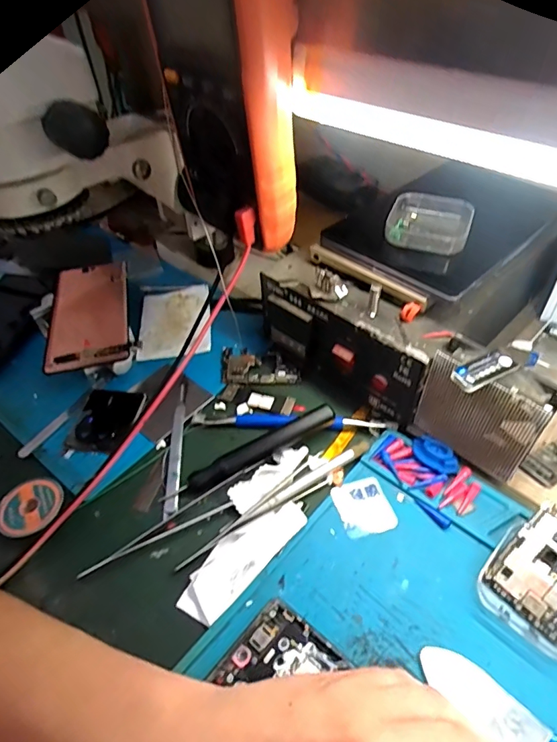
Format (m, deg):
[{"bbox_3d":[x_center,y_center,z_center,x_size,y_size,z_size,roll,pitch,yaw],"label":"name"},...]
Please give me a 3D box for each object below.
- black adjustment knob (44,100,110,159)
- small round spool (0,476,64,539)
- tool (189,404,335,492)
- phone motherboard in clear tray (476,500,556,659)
[{"bbox_3d":[-0.125,-0.151,0.285,0.035,0.029,0.030,-18,47,-13],"label":"black adjustment knob"},{"bbox_3d":[-0.175,0.096,0.331,0.042,0.013,0.046,-2,46,2],"label":"small round spool"},{"bbox_3d":[-0.012,0.059,0.353,0.120,0.020,0.014,-23,49,-17],"label":"tool"},{"bbox_3d":[0.163,0.124,0.276,0.062,0.029,0.069,34,57,31],"label":"phone motherboard in clear tray"}]

